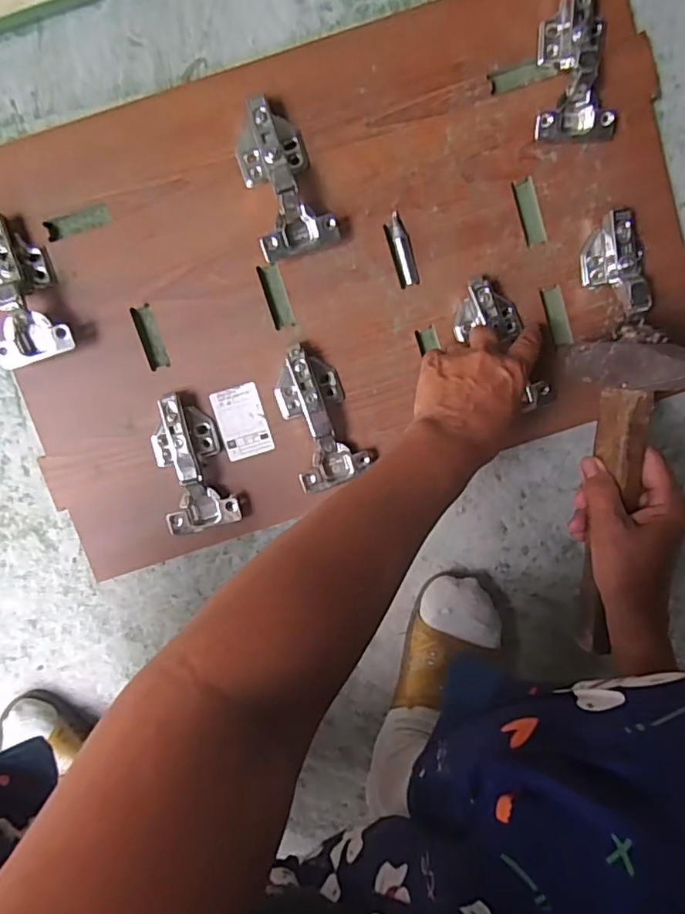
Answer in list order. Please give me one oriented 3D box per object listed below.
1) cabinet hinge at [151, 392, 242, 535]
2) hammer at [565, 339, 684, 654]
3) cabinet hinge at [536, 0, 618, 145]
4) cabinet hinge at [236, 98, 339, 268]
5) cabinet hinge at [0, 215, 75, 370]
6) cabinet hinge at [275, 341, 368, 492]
[{"bbox_3d":[-0.128,0.005,0.485,0.060,0.023,0.114,-10,99,0],"label":"cabinet hinge"},{"bbox_3d":[0.200,0.035,0.418,0.046,0.110,0.236,-1,111,-2],"label":"hammer"},{"bbox_3d":[0.186,-0.305,0.440,0.064,0.035,0.109,0,101,-3],"label":"cabinet hinge"},{"bbox_3d":[-0.048,-0.219,0.447,0.061,0.037,0.117,-18,101,1],"label":"cabinet hinge"},{"bbox_3d":[-0.256,-0.131,0.452,0.055,0.032,0.111,-16,95,1],"label":"cabinet hinge"},{"bbox_3d":[-0.021,-0.034,0.480,0.056,0.024,0.116,-19,99,1],"label":"cabinet hinge"}]

